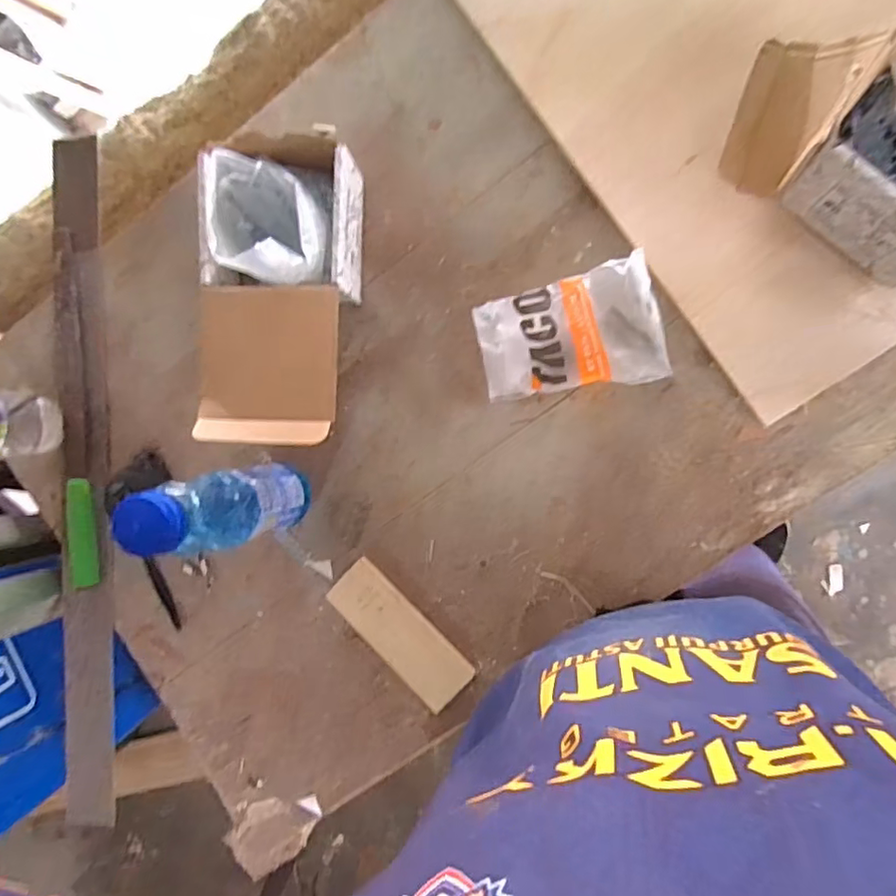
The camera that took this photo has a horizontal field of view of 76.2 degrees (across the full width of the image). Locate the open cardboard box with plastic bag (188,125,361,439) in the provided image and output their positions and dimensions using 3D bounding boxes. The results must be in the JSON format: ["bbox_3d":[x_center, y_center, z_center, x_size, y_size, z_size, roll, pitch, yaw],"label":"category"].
[{"bbox_3d":[-0.147,-0.146,0.505,0.126,0.110,0.284,1,91,9],"label":"open cardboard box with plastic bag"}]

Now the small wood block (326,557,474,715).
[{"bbox_3d":[-0.045,0.174,0.538,0.053,0.019,0.148,-45,84,7],"label":"small wood block"}]

